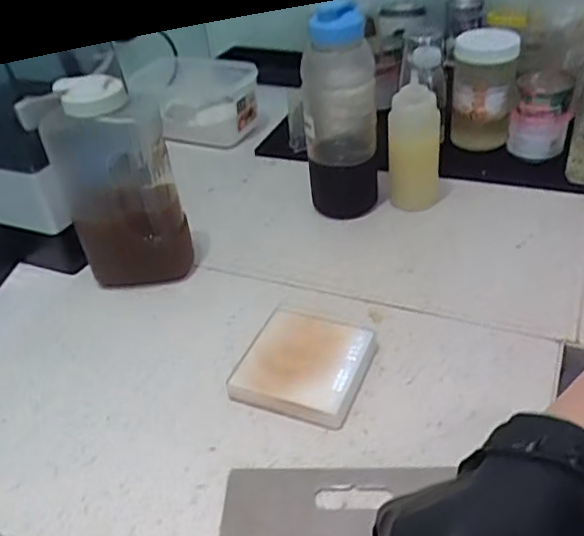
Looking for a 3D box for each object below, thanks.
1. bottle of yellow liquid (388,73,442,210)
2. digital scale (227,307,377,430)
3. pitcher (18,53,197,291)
[{"bbox_3d":[0.172,-0.163,0.856,0.074,0.167,0.068,3,38,10],"label":"bottle of yellow liquid"},{"bbox_3d":[0.015,0.098,0.648,0.126,0.028,0.127,11,41,20],"label":"digital scale"},{"bbox_3d":[-0.221,-0.111,0.764,0.143,0.248,0.157,-16,39,-14],"label":"pitcher"}]

